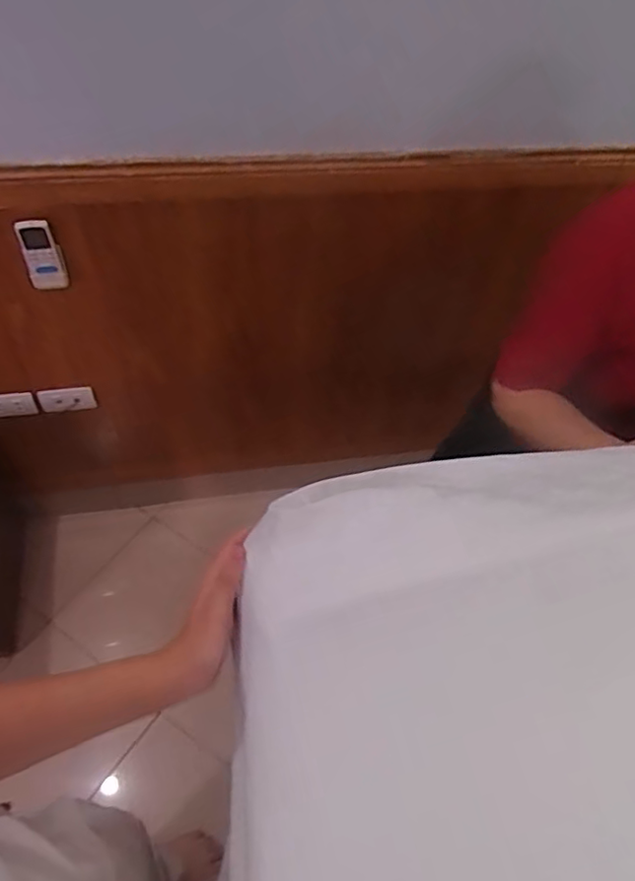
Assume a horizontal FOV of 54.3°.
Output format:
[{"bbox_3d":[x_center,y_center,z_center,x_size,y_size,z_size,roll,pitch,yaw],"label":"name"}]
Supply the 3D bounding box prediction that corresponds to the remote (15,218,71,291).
[{"bbox_3d":[-0.479,-0.321,1.080,0.064,0.151,0.028,-14,54,-15],"label":"remote"}]

